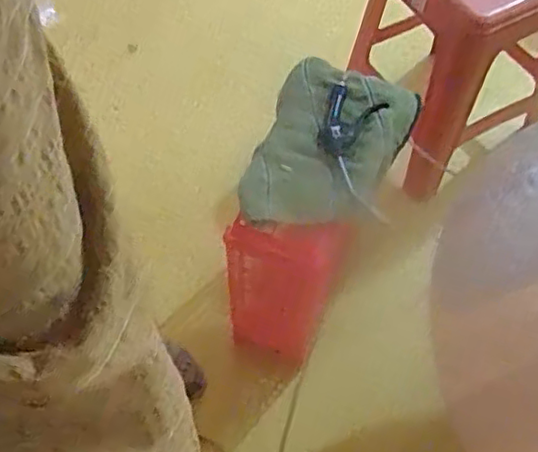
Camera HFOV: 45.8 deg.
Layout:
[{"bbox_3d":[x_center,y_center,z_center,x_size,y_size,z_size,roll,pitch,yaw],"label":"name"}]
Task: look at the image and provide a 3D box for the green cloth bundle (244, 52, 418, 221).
[{"bbox_3d":[0.079,-0.114,0.931,0.200,0.052,0.301,25,64,14],"label":"green cloth bundle"}]

